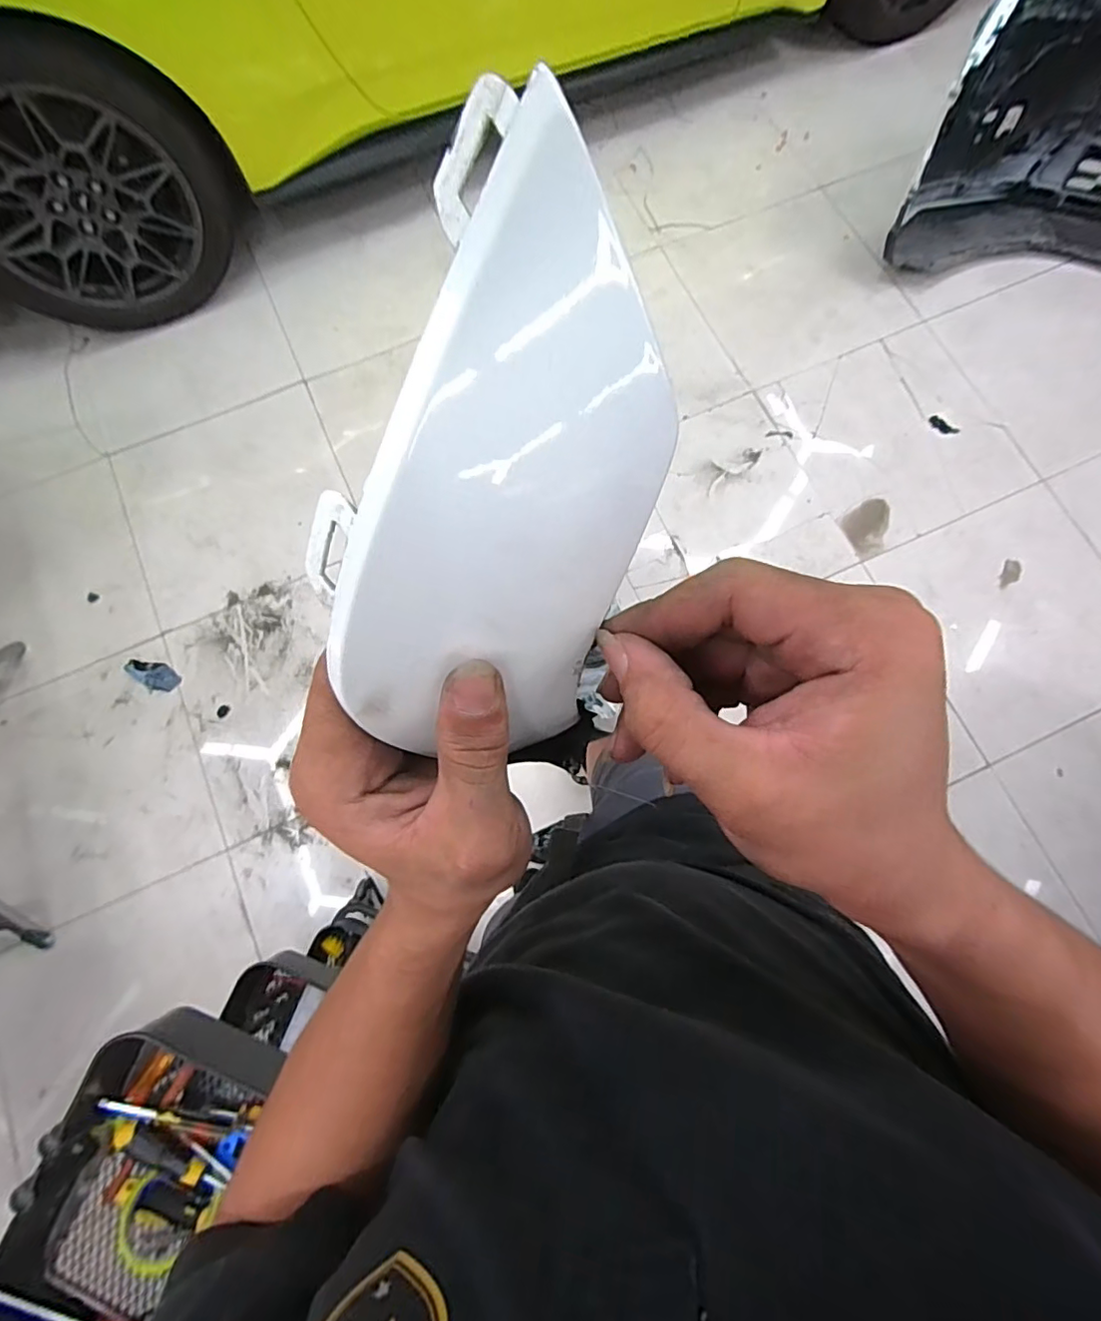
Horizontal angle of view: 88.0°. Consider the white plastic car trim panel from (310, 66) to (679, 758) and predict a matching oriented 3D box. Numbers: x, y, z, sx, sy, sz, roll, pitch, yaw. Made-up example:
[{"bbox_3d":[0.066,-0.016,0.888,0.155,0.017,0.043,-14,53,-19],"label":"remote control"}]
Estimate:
[{"bbox_3d":[-0.013,-0.039,0.150,0.085,0.157,0.013,-2,31,-25],"label":"white plastic car trim panel"}]

